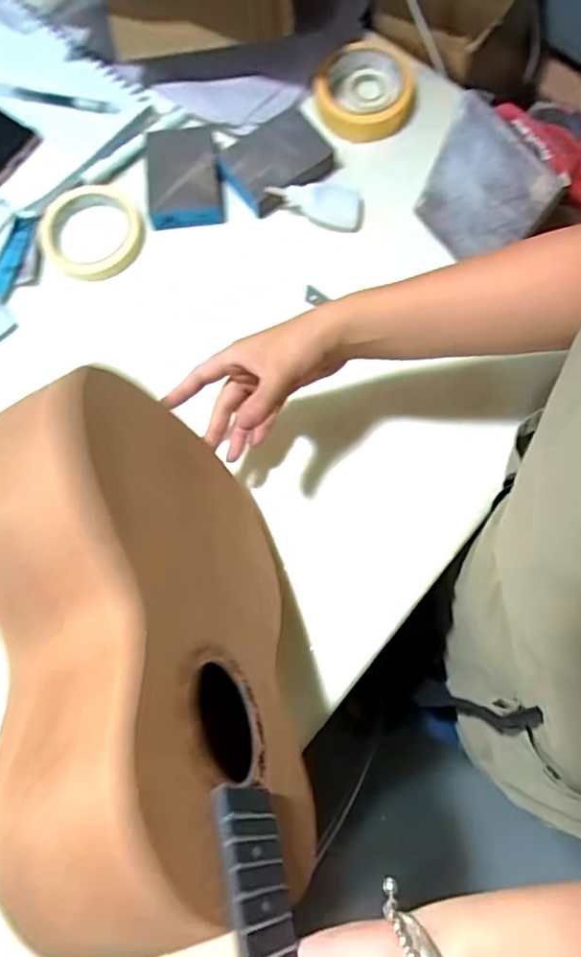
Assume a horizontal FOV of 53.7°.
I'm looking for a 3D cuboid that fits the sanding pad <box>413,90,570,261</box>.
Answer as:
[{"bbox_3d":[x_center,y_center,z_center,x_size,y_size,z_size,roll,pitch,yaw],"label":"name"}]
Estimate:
[{"bbox_3d":[0.163,-0.242,0.502,0.013,0.124,0.107,-35,81,-20],"label":"sanding pad"}]

